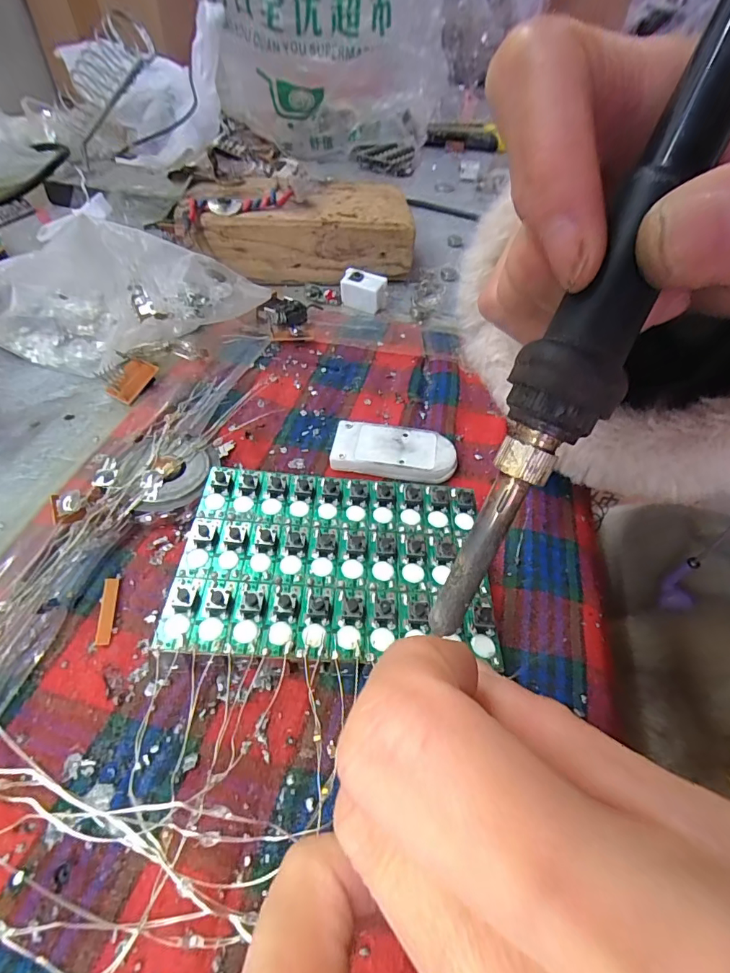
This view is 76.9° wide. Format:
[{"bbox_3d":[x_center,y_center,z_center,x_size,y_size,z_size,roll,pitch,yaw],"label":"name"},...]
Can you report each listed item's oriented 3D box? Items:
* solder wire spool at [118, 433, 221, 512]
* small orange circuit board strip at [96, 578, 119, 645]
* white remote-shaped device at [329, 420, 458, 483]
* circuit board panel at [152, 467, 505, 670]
[{"bbox_3d":[-0.072,-0.004,0.173,0.033,0.011,0.036,3,49,-3],"label":"solder wire spool"},{"bbox_3d":[-0.079,0.038,0.142,0.004,0.004,0.021,3,50,-20],"label":"small orange circuit board strip"},{"bbox_3d":[0.012,-0.014,0.192,0.050,0.009,0.025,9,49,2],"label":"white remote-shaped device"},{"bbox_3d":[-0.009,0.021,0.144,0.093,0.006,0.064,3,49,-2],"label":"circuit board panel"}]

